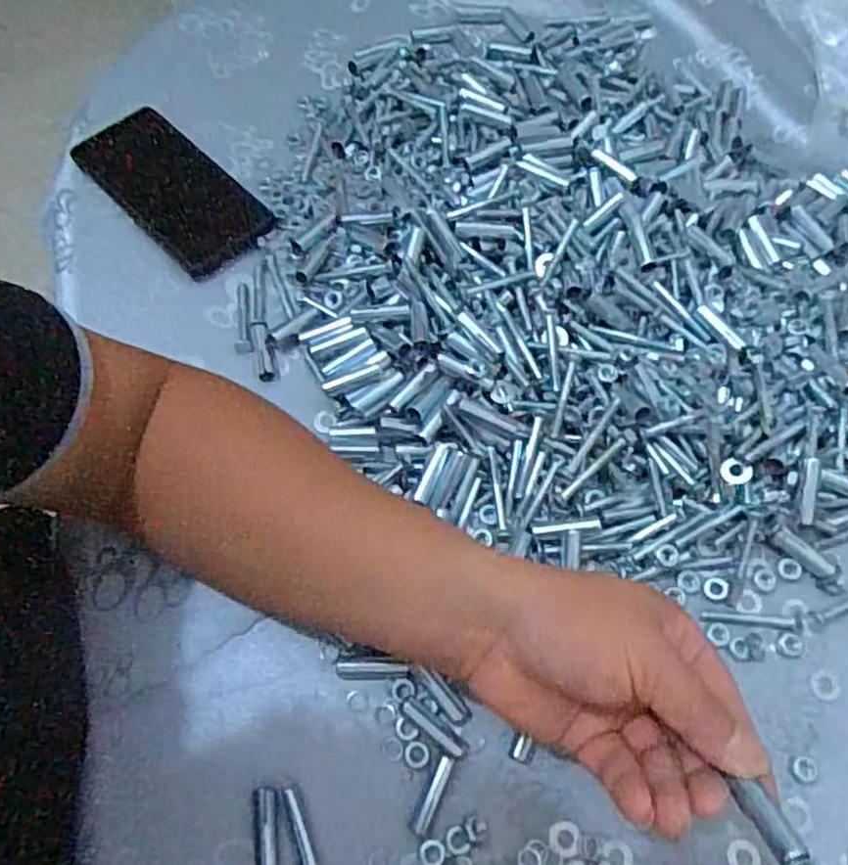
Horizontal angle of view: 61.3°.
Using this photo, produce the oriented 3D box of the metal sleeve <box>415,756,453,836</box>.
[{"bbox_3d":[0.005,0.184,0.362,0.007,0.004,0.037,22,66,9],"label":"metal sleeve"}]

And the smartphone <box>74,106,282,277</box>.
[{"bbox_3d":[-0.188,-0.181,0.540,0.074,0.013,0.168,-41,72,-18],"label":"smartphone"}]

